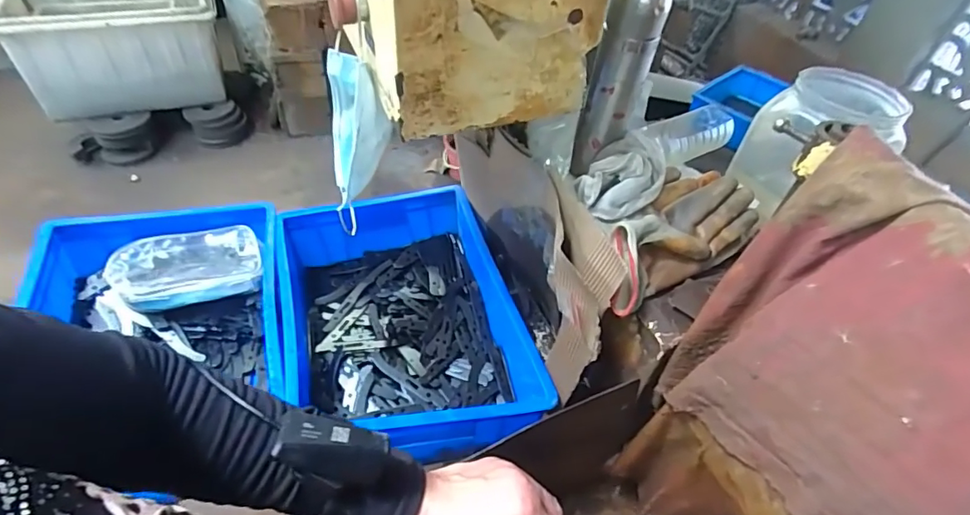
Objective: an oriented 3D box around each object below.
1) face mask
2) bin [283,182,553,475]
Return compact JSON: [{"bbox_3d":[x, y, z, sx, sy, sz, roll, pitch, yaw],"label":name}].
[{"bbox_3d":[-0.139,-0.130,0.574,0.064,0.174,0.102,-5,48,-11],"label":"face mask"},{"bbox_3d":[-0.124,0.084,0.738,0.284,0.138,0.421,-11,50,-17],"label":"bin"}]

